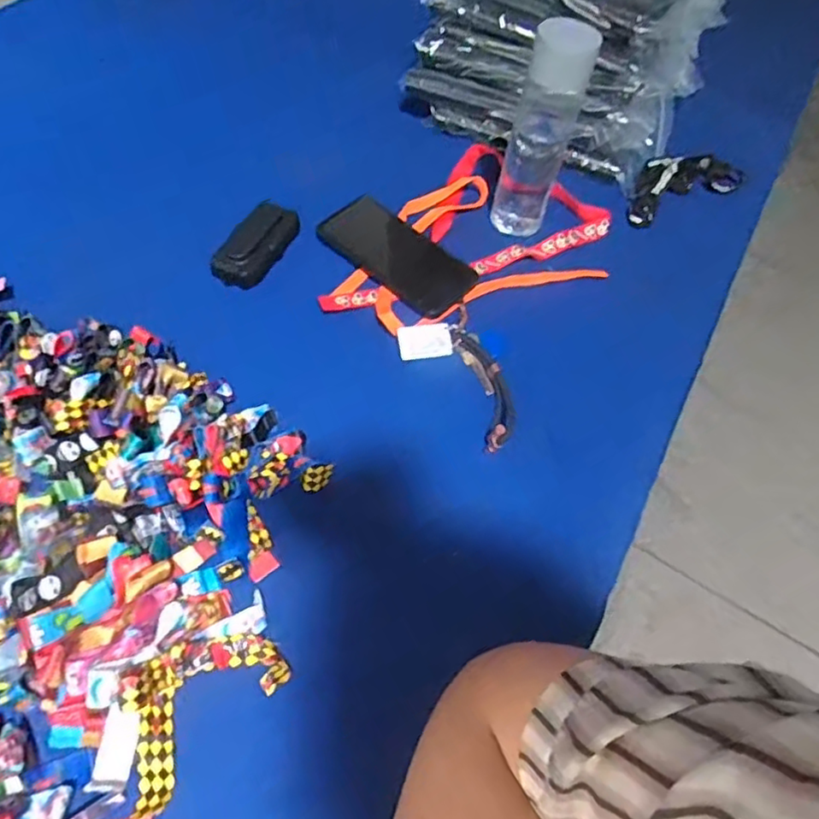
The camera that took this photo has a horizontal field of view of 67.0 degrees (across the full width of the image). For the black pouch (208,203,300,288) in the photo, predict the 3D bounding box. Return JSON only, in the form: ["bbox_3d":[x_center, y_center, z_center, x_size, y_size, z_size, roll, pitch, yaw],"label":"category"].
[{"bbox_3d":[-0.152,-0.169,0.619,0.052,0.034,0.107,25,58,10],"label":"black pouch"}]

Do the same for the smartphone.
[{"bbox_3d":[-0.012,-0.160,0.634,0.161,0.013,0.075,40,73,10],"label":"smartphone"}]

